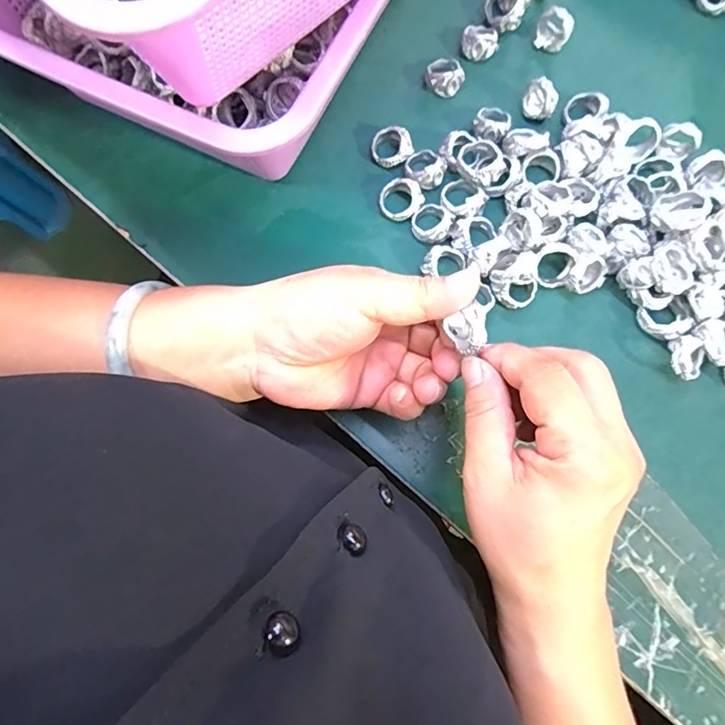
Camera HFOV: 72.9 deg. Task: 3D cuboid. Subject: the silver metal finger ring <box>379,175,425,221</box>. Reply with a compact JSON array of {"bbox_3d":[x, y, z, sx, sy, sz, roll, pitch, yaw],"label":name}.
[{"bbox_3d":[0.025,-0.107,0.324,0.028,0.008,0.025,-30,93,15],"label":"silver metal finger ring"}]

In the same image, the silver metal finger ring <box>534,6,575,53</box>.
[{"bbox_3d":[0.136,-0.234,0.345,0.024,0.030,0.011,13,77,5],"label":"silver metal finger ring"}]

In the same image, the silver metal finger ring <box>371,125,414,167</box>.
[{"bbox_3d":[0.020,-0.146,0.331,0.027,0.016,0.023,1,76,2],"label":"silver metal finger ring"}]

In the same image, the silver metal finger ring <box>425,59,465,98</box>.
[{"bbox_3d":[0.058,-0.201,0.343,0.025,0.015,0.024,0,76,1],"label":"silver metal finger ring"}]

